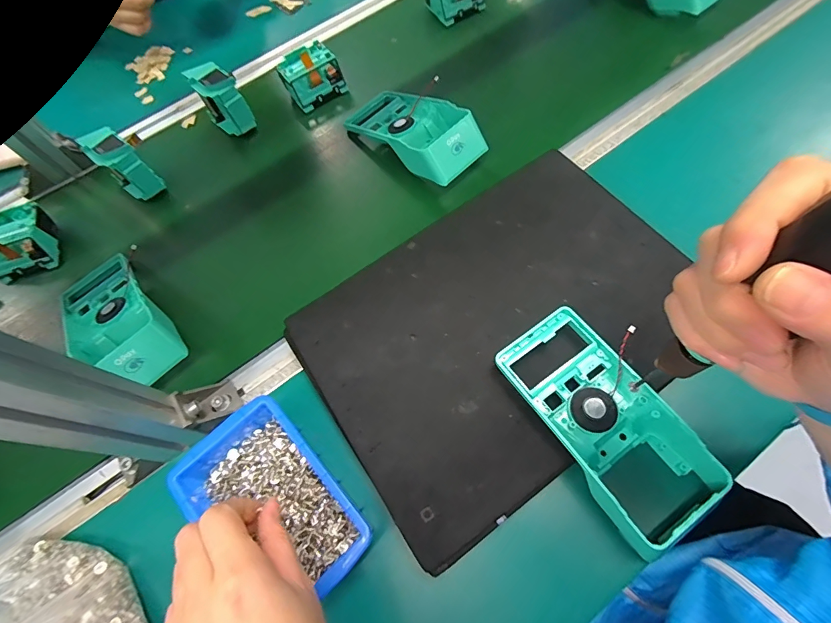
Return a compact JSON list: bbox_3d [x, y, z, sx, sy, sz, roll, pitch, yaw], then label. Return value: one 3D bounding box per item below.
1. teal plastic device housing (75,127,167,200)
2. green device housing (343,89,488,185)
[{"bbox_3d":[-0.359,-0.181,0.505,0.071,0.073,0.047,34,73,19],"label":"teal plastic device housing"},{"bbox_3d":[-0.002,-0.223,0.495,0.091,0.074,0.187,-43,68,-14],"label":"green device housing"}]

